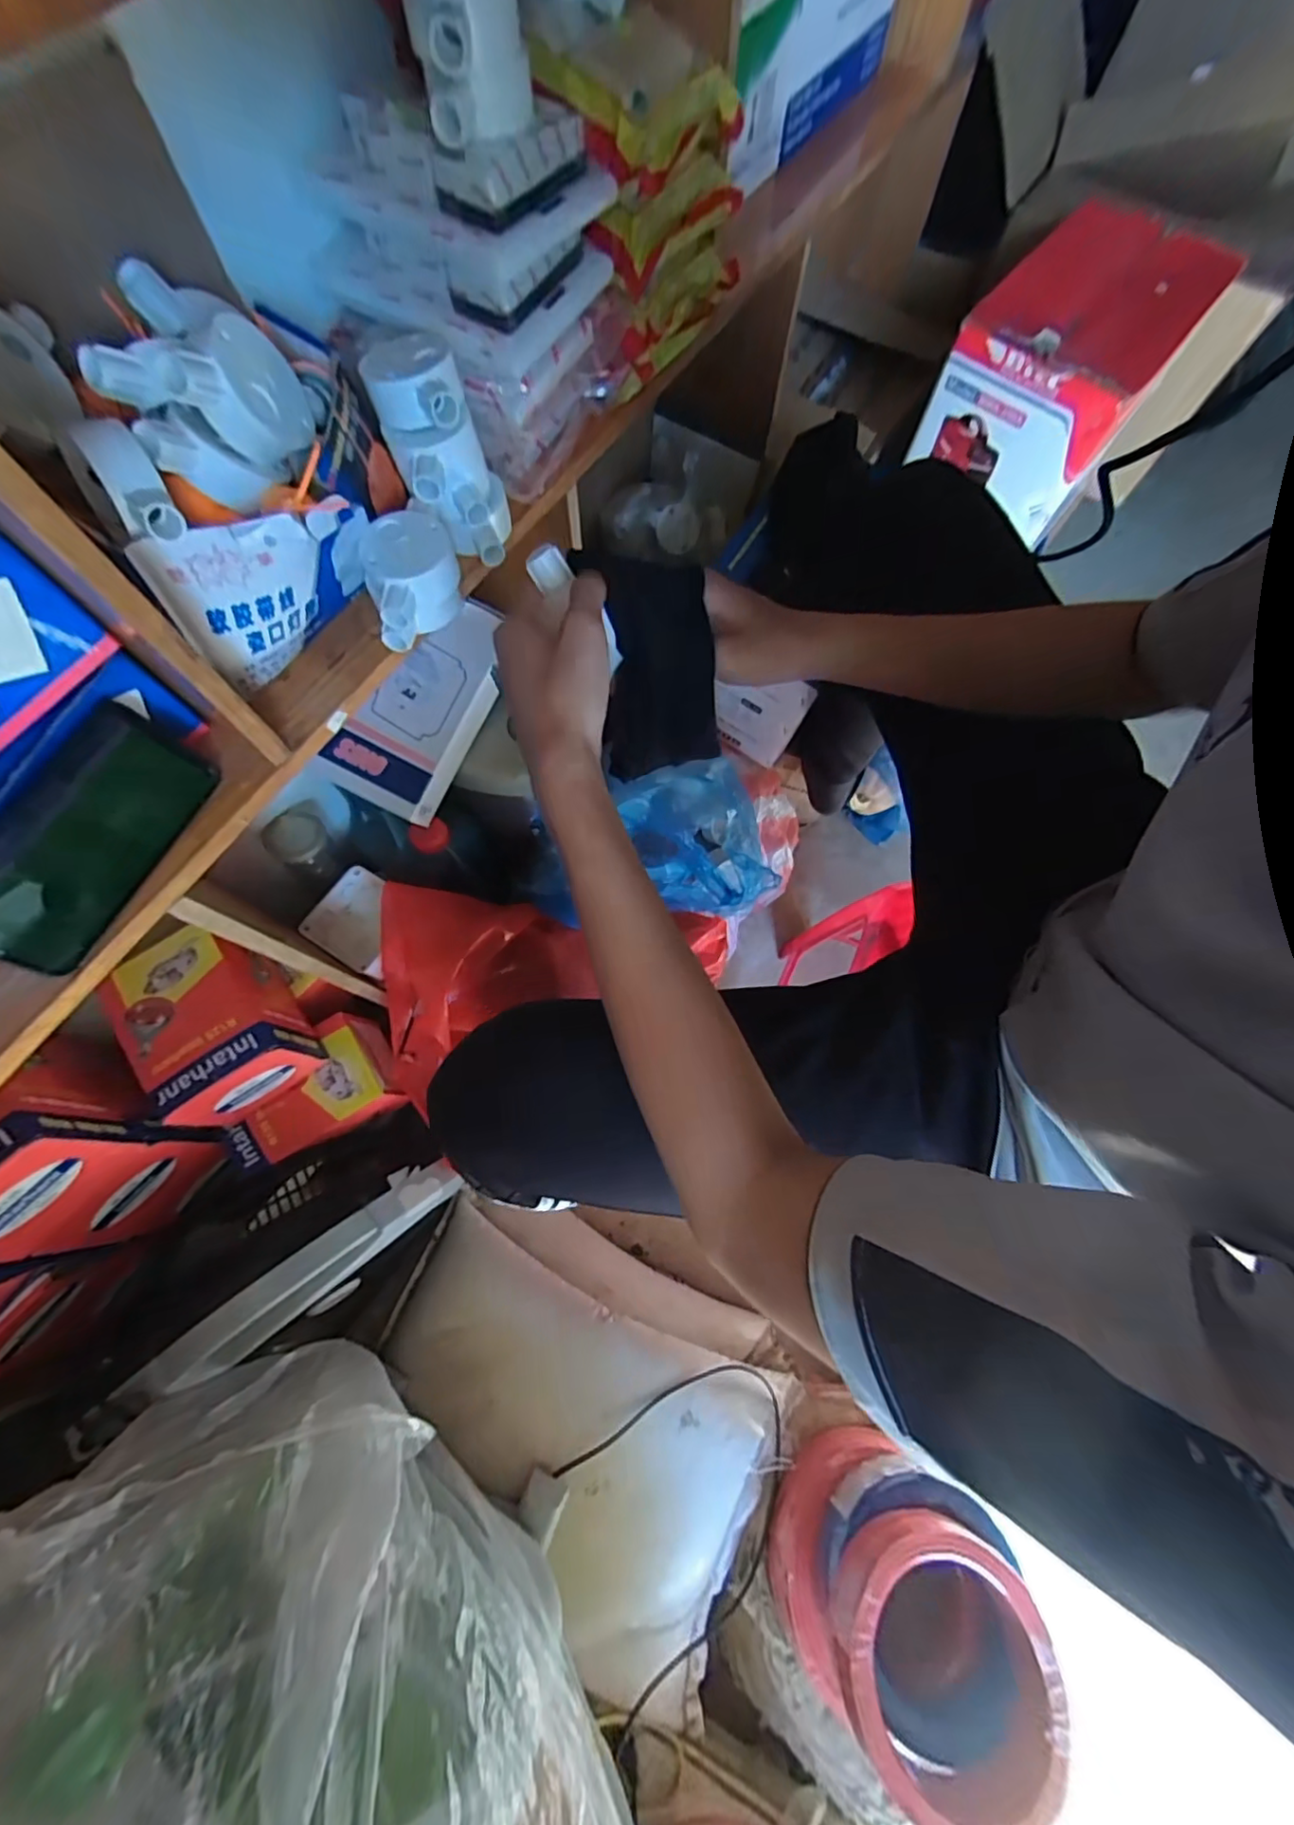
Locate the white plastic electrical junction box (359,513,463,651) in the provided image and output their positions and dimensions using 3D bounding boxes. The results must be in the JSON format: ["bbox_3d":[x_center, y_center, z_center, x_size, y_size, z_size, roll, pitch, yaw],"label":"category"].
[{"bbox_3d":[-0.174,-0.248,0.448,0.069,0.051,0.084,-10,71,-5],"label":"white plastic electrical junction box"}]

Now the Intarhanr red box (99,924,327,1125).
[{"bbox_3d":[-0.456,0.138,0.644,0.131,0.134,0.140,-37,76,-13],"label":"Intarhanr red box"}]

